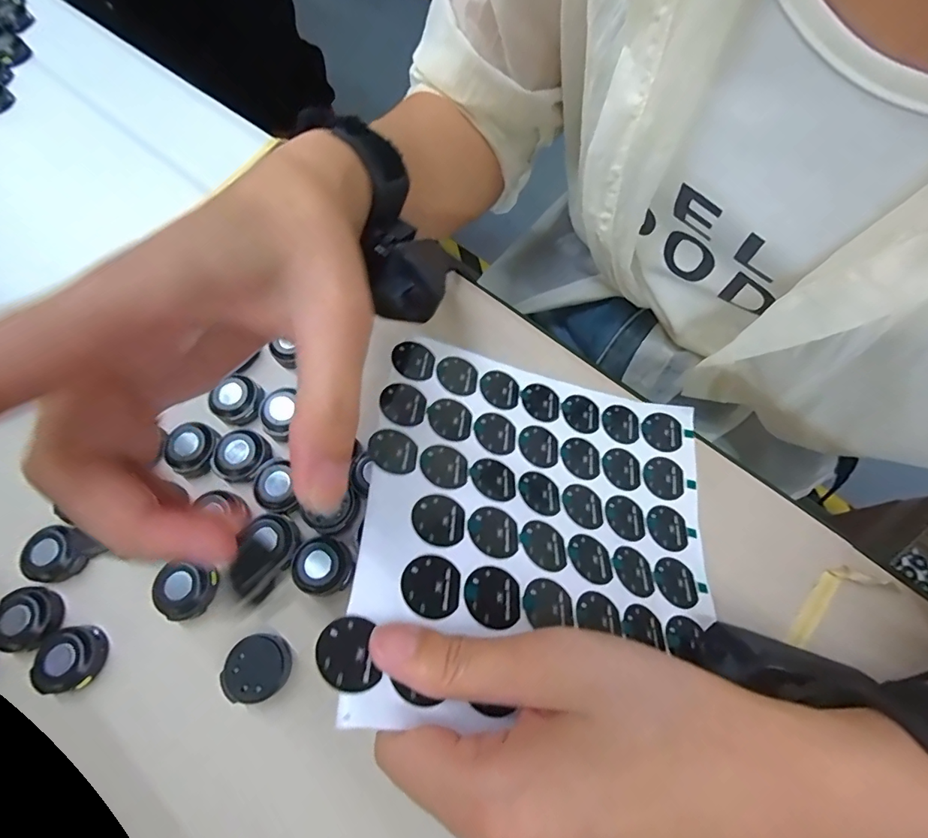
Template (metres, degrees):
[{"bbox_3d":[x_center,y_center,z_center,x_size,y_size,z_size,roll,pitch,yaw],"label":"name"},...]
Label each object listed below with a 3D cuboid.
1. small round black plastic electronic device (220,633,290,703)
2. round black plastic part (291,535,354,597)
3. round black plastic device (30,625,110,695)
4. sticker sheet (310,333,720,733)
[{"bbox_3d":[-0.101,0.122,0.227,0.030,0.010,0.029,-1,68,2],"label":"small round black plastic electronic device"},{"bbox_3d":[-0.075,0.077,0.243,0.028,0.010,0.029,-1,68,2],"label":"round black plastic part"},{"bbox_3d":[-0.197,0.120,0.230,0.025,0.013,0.029,-8,68,-1],"label":"round black plastic device"},{"bbox_3d":[0.041,0.045,0.215,0.174,0.015,0.170,17,49,-14],"label":"sticker sheet"}]

